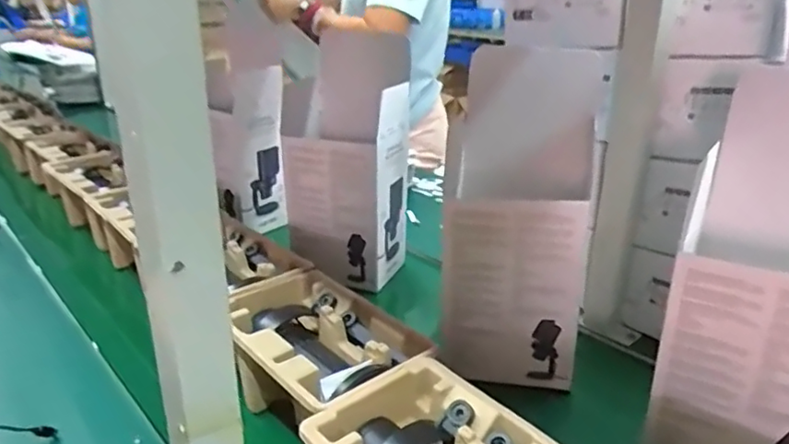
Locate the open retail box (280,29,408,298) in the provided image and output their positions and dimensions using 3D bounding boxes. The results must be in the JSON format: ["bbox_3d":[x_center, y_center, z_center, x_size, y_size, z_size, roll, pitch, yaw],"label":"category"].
[{"bbox_3d":[-0.068,-0.099,0.890,0.178,0.332,0.157,10,26,22],"label":"open retail box"}]

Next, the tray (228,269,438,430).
[{"bbox_3d":[-0.078,0.152,0.621,0.148,0.110,0.212,-21,31,-37],"label":"tray"}]

